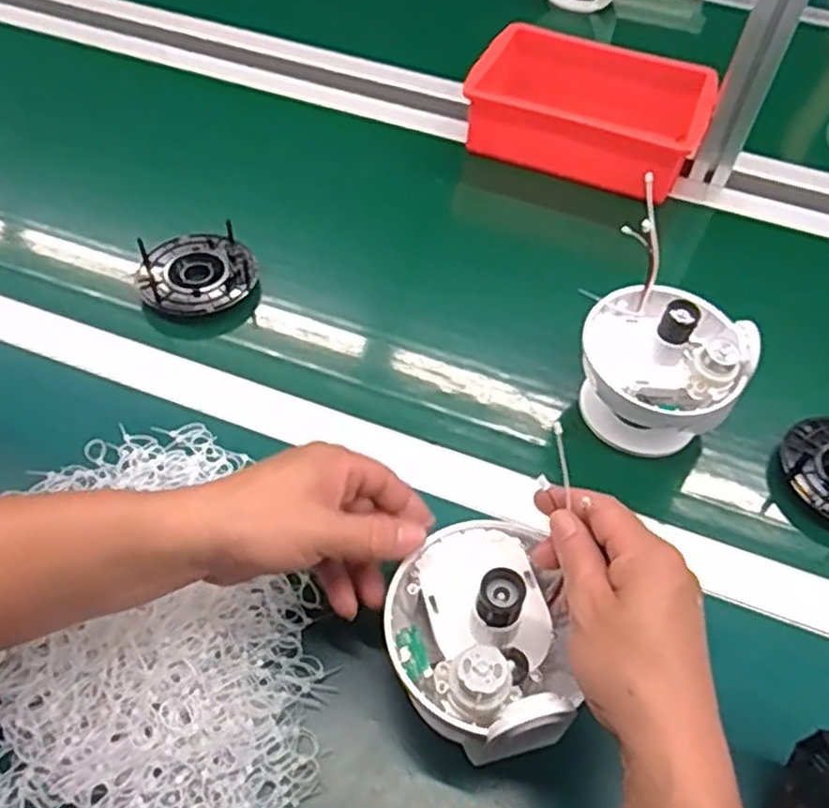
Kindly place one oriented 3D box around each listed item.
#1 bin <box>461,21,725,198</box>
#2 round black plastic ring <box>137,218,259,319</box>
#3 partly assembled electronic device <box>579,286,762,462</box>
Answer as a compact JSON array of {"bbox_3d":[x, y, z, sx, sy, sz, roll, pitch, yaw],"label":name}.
[{"bbox_3d":[0.191,-0.330,0.816,0.247,0.074,0.177,24,55,14],"label":"bin"},{"bbox_3d":[-0.196,-0.114,0.664,0.100,0.035,0.091,2,53,-2],"label":"round black plastic ring"},{"bbox_3d":[0.187,-0.027,0.563,0.118,0.106,0.112,2,53,-2],"label":"partly assembled electronic device"}]

